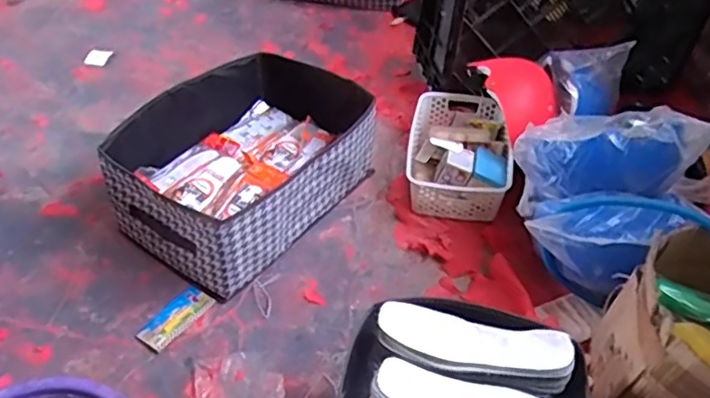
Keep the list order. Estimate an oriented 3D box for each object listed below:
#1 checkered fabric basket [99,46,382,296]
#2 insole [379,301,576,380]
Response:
[{"bbox_3d":[-0.193,-0.073,1.112,0.333,0.182,0.453,25,49,22],"label":"checkered fabric basket"},{"bbox_3d":[0.144,0.173,0.736,0.226,0.030,0.073,10,45,8],"label":"insole"}]

